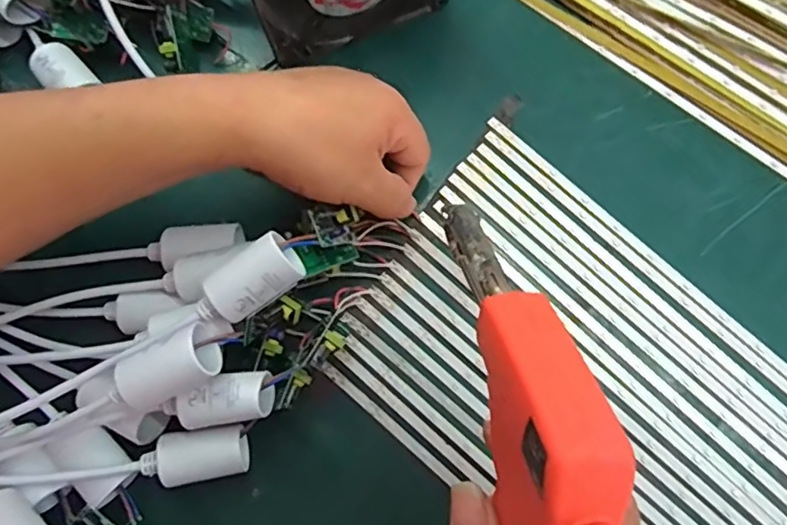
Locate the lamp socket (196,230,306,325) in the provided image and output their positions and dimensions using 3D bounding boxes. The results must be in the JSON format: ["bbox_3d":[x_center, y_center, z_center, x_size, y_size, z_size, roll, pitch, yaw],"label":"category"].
[{"bbox_3d":[-0.070,0.011,0.290,0.053,0.023,0.024,-38,77,-6],"label":"lamp socket"}]

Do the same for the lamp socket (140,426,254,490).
[{"bbox_3d":[-0.104,0.105,0.324,0.054,0.030,0.027,-9,76,1],"label":"lamp socket"}]

